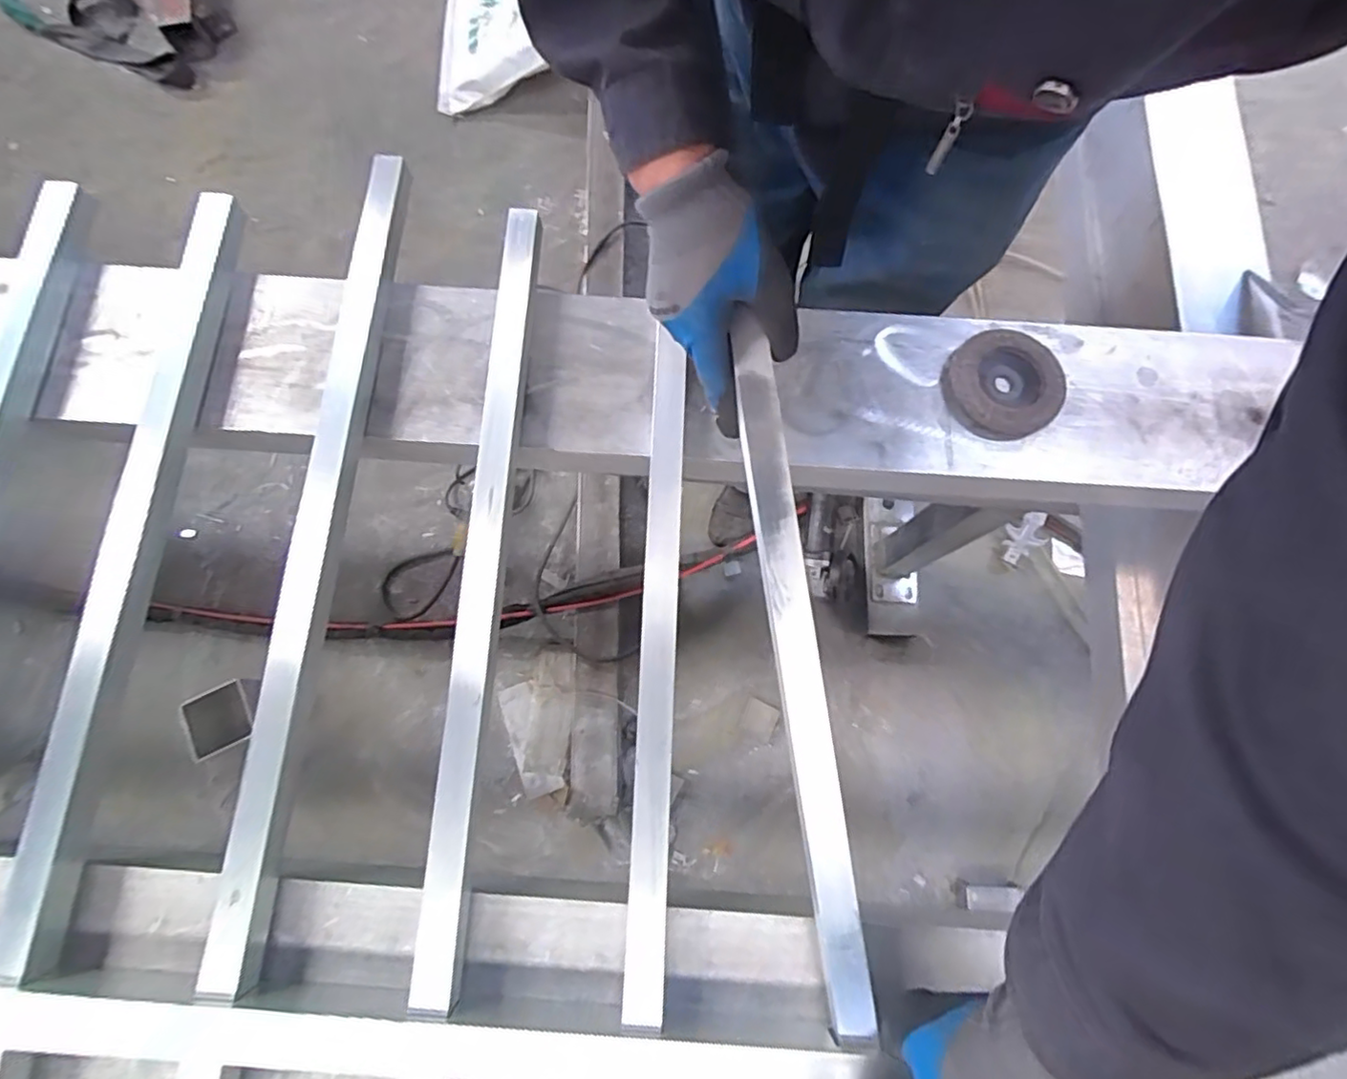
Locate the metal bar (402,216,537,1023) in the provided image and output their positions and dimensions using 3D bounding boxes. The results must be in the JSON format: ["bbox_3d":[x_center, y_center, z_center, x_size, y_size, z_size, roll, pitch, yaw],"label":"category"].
[{"bbox_3d":[-0.147,0.010,0.497,0.029,0.035,0.607,2,76,0],"label":"metal bar"}]

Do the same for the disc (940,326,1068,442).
[{"bbox_3d":[0.285,-0.132,0.548,0.097,0.017,0.095,0,76,-1],"label":"disc"}]

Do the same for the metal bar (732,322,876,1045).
[{"bbox_3d":[0.084,0.086,0.410,0.025,0.015,0.455,-8,87,-3],"label":"metal bar"}]

